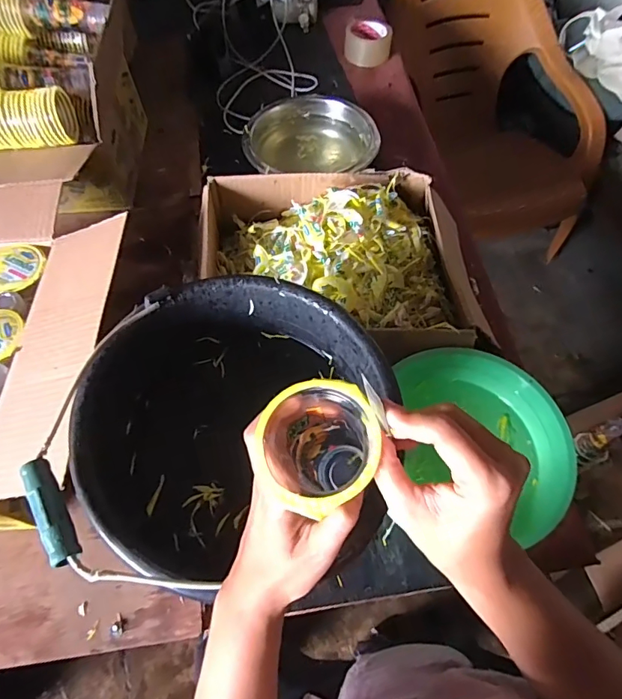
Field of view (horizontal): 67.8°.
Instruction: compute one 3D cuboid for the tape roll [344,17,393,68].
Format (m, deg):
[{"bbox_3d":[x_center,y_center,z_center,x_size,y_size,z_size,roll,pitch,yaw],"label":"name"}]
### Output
[{"bbox_3d":[0.125,-0.668,1.006,0.098,0.057,0.098,0,61,0],"label":"tape roll"}]

